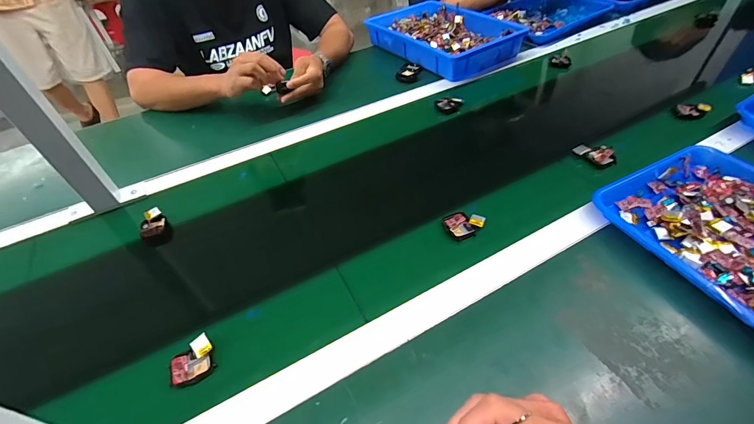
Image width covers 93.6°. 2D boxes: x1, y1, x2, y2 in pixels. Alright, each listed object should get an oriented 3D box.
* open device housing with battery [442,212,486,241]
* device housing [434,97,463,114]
[{"bbox_3d":[0.126,0.018,0.508,0.054,0.012,0.043,-16,46,-10],"label":"open device housing with battery"},{"bbox_3d":[0.150,-0.226,0.746,0.055,0.019,0.046,6,46,11],"label":"device housing"}]

